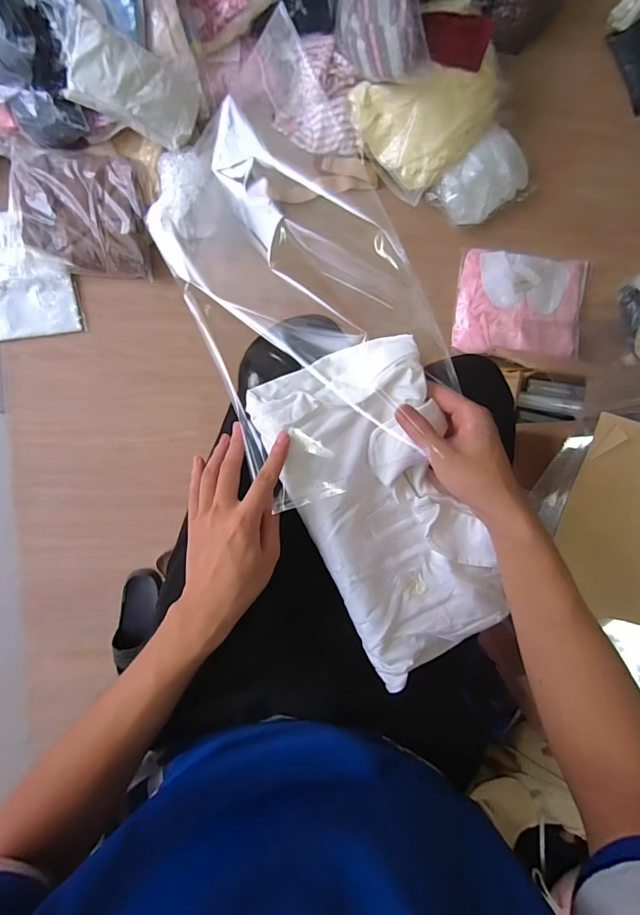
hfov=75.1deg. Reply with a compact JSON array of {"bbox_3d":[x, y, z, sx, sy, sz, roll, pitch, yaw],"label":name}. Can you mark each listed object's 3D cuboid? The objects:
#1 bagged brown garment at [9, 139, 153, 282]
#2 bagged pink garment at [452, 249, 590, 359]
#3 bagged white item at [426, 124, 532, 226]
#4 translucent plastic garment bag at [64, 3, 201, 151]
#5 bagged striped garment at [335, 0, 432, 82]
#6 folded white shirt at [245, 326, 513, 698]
[{"bbox_3d":[-0.500,-0.516,0.865,0.283,0.073,0.234,5,96,-6],"label":"bagged brown garment"},{"bbox_3d":[0.498,-0.367,1.001,0.317,0.061,0.227,2,96,-6],"label":"bagged pink garment"},{"bbox_3d":[0.380,-0.626,0.963,0.233,0.062,0.159,-43,99,0],"label":"bagged white item"},{"bbox_3d":[-0.354,-0.705,0.788,0.232,0.047,0.144,15,102,-24],"label":"translucent plastic garment bag"},{"bbox_3d":[0.116,-0.829,0.759,0.109,0.189,0.224,-28,98,-2],"label":"bagged striped garment"},{"bbox_3d":[0.065,0.045,0.404,0.161,0.049,0.314,-25,95,-3],"label":"folded white shirt"}]

